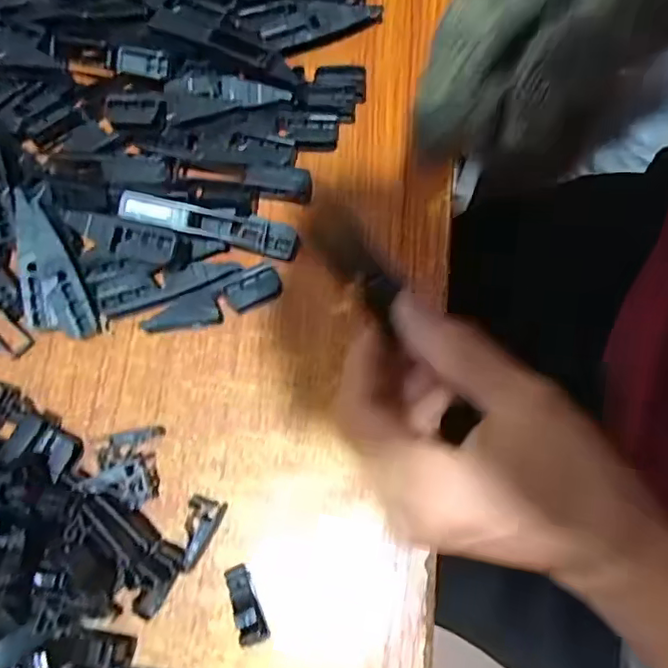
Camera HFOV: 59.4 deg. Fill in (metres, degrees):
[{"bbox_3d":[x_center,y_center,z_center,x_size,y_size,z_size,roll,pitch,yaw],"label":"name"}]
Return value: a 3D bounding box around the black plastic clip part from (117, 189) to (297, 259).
[{"bbox_3d":[-0.056,-0.051,0.271,0.081,0.009,0.015,12,73,-17],"label":"black plastic clip part"}]

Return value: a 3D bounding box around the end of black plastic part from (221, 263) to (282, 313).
[{"bbox_3d":[-0.038,-0.021,0.278,0.026,0.006,0.015,-31,75,-7],"label":"end of black plastic part"}]

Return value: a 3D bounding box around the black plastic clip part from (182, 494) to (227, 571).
[{"bbox_3d":[-0.058,0.085,0.250,0.014,0.008,0.029,15,75,6],"label":"black plastic clip part"}]

